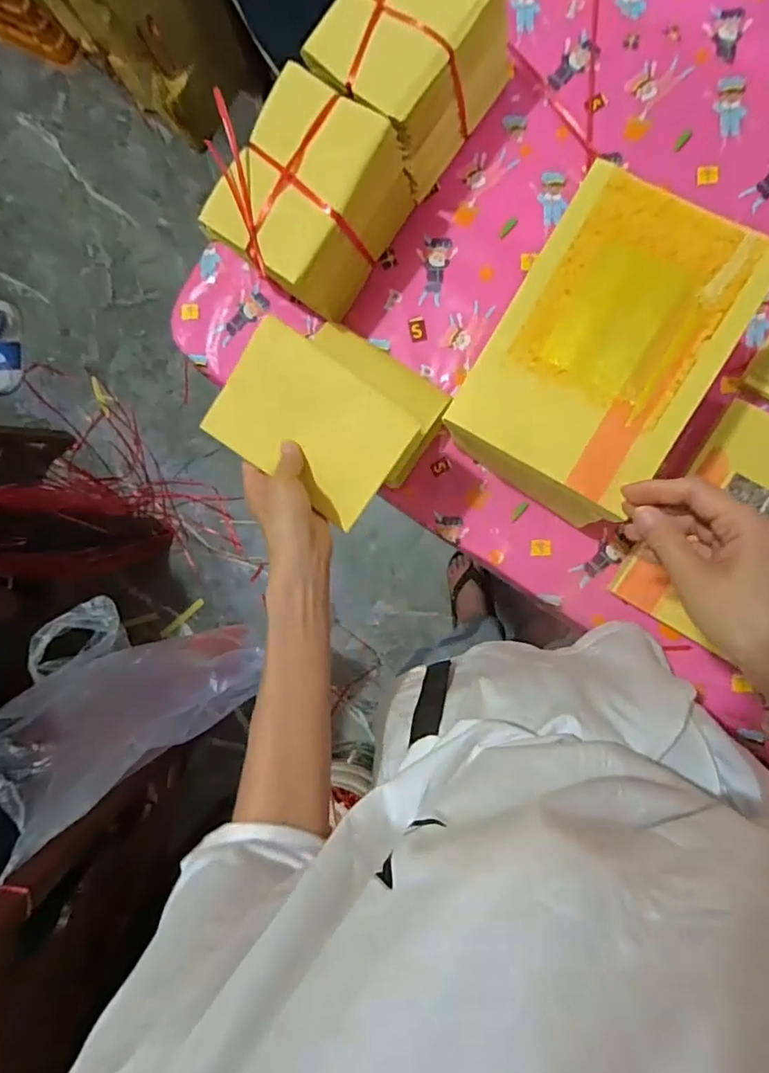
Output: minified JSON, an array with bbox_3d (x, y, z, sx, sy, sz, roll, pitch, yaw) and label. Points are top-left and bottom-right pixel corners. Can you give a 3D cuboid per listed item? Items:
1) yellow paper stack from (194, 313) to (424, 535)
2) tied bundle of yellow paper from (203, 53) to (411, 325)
[{"bbox_3d":[-0.062,-0.097,0.482,0.157,0.011,0.112,35,89,-7],"label":"yellow paper stack"},{"bbox_3d":[-0.072,-0.337,0.578,0.120,0.149,0.167,35,96,7],"label":"tied bundle of yellow paper"}]

